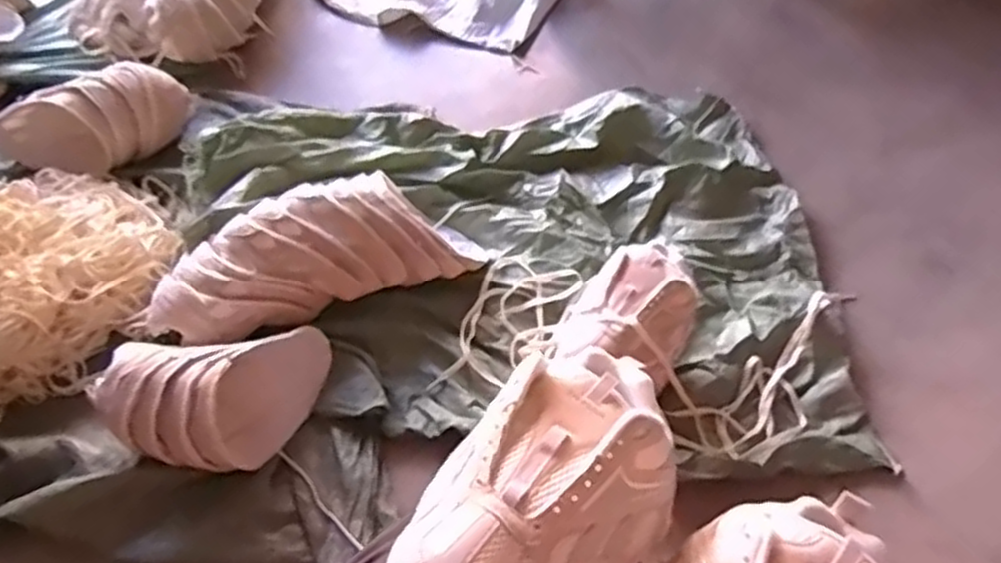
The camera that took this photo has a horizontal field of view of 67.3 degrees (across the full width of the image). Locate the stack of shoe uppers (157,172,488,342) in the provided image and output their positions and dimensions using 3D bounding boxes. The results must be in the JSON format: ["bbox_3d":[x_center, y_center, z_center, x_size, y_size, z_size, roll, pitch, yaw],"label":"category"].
[{"bbox_3d":[-0.275,-0.041,1.105,0.461,0.134,0.157,-22,57,-13],"label":"stack of shoe uppers"}]

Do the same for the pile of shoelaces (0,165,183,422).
[{"bbox_3d":[-0.719,0.015,1.079,0.483,0.121,0.320,-36,61,-21],"label":"pile of shoelaces"}]

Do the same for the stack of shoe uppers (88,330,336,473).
[{"bbox_3d":[-0.363,0.151,0.973,0.270,0.132,0.151,-12,55,-6],"label":"stack of shoe uppers"}]

